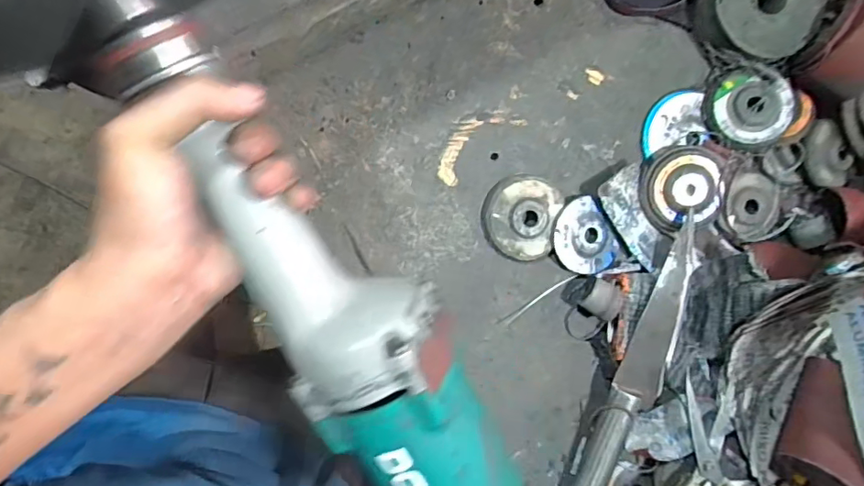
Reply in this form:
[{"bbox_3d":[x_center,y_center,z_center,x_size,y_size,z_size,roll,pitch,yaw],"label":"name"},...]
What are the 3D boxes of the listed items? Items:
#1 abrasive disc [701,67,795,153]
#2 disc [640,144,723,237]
[{"bbox_3d":[0.307,-0.129,0.526,0.077,0.020,0.073,-1,88,17],"label":"abrasive disc"},{"bbox_3d":[0.242,-0.053,0.527,0.072,0.020,0.080,-9,90,9],"label":"disc"}]

